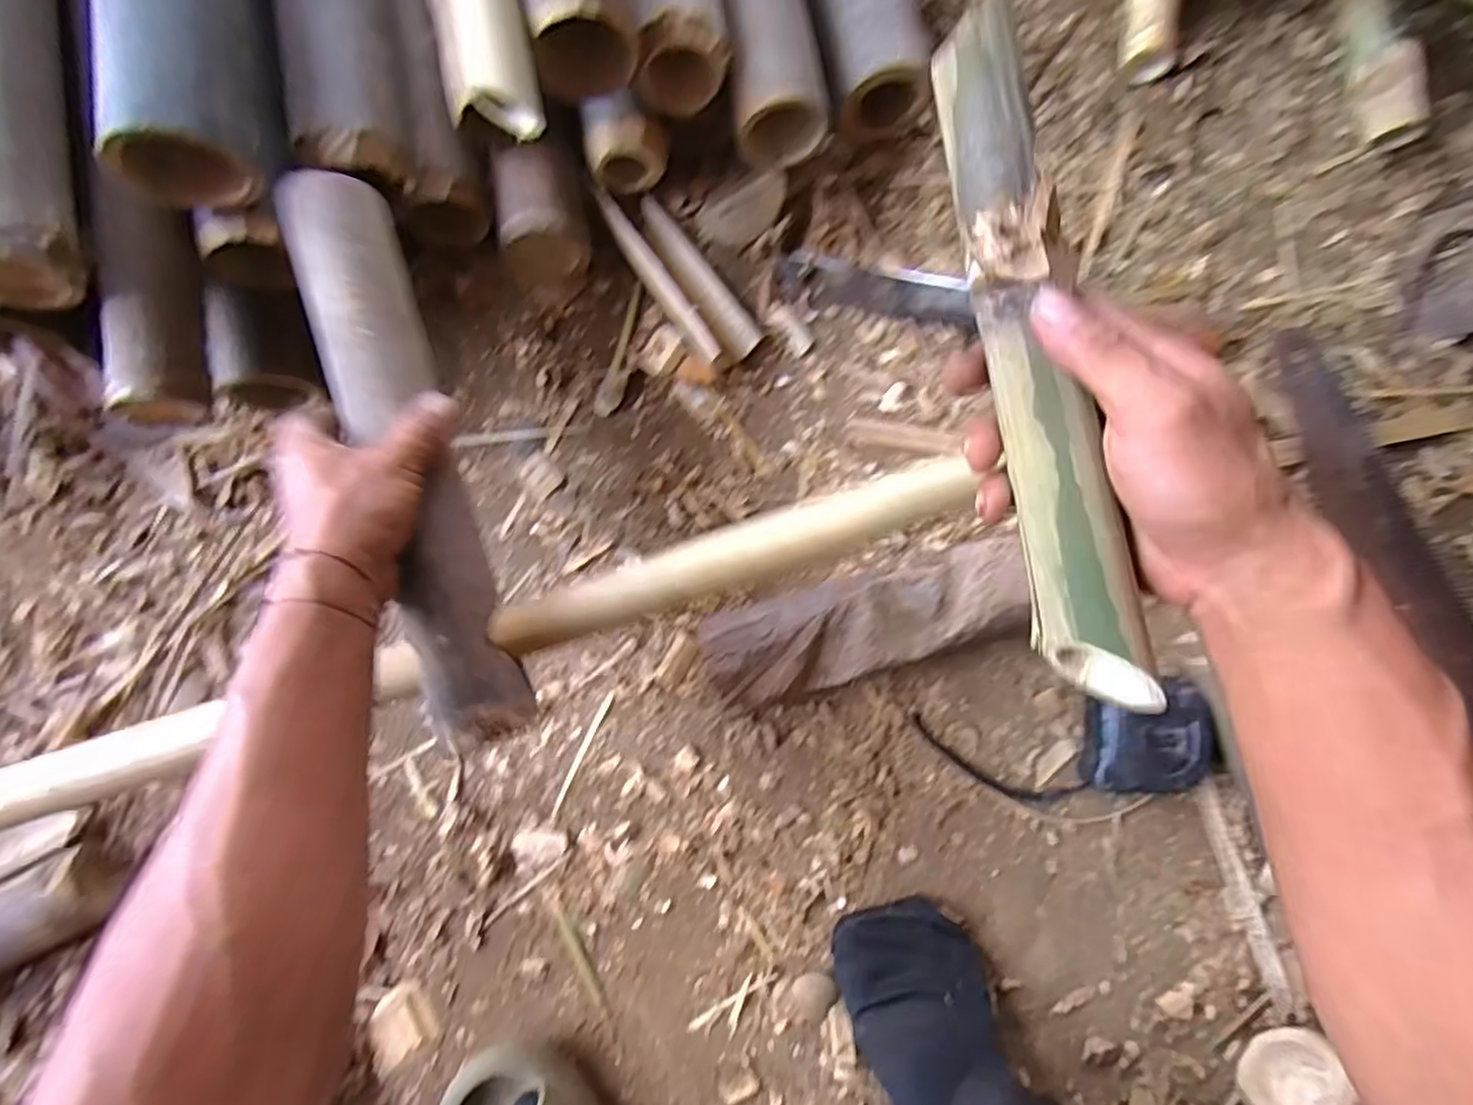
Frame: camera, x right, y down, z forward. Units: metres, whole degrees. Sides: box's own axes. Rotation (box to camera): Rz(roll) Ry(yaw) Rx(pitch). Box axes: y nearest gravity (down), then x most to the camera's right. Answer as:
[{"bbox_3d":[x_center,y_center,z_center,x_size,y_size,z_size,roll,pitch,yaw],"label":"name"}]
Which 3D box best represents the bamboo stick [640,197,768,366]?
[{"bbox_3d":[-0.034,-0.221,0.542,0.034,0.018,0.150,-37,84,-2],"label":"bamboo stick"}]

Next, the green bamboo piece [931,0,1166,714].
[{"bbox_3d":[0.115,-0.074,0.262,0.031,0.035,0.268,-10,87,1],"label":"green bamboo piece"}]

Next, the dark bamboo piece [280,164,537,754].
[{"bbox_3d":[-0.194,-0.063,0.384,0.055,0.036,0.342,-21,81,-1],"label":"dark bamboo piece"}]

